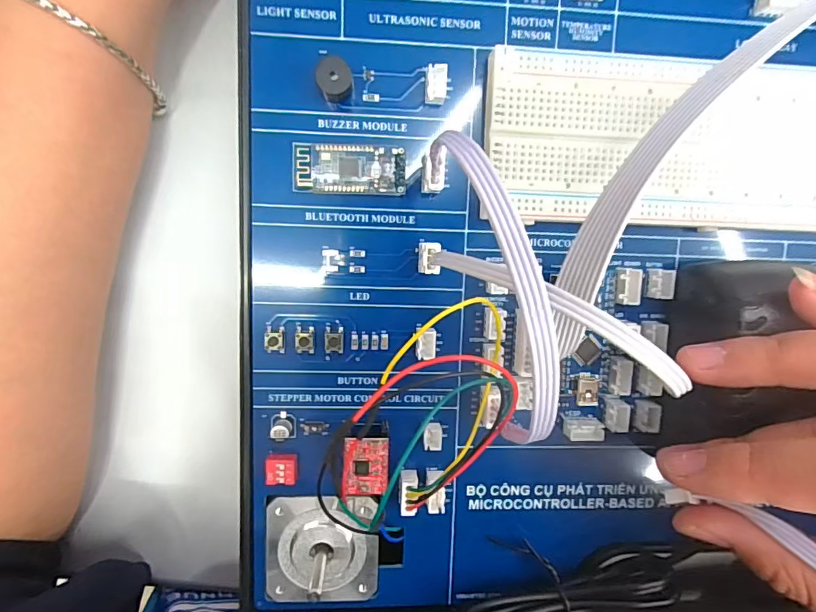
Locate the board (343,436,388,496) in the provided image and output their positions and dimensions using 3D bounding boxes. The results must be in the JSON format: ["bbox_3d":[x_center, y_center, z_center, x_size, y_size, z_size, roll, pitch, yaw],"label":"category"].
[{"bbox_3d":[-0.015,0.055,0.167,0.015,0.009,0.020,4,96,-5],"label":"board"}]

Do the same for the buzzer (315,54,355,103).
[{"bbox_3d":[-0.024,-0.073,0.153,0.012,0.009,0.011,-9,97,-4],"label":"buzzer"}]

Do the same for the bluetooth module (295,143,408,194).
[{"bbox_3d":[-0.020,-0.046,0.160,0.037,0.005,0.016,3,96,-5],"label":"bluetooth module"}]

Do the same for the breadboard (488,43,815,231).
[{"bbox_3d":[0.109,-0.055,0.162,0.163,0.013,0.054,1,96,-5],"label":"breadboard"}]

